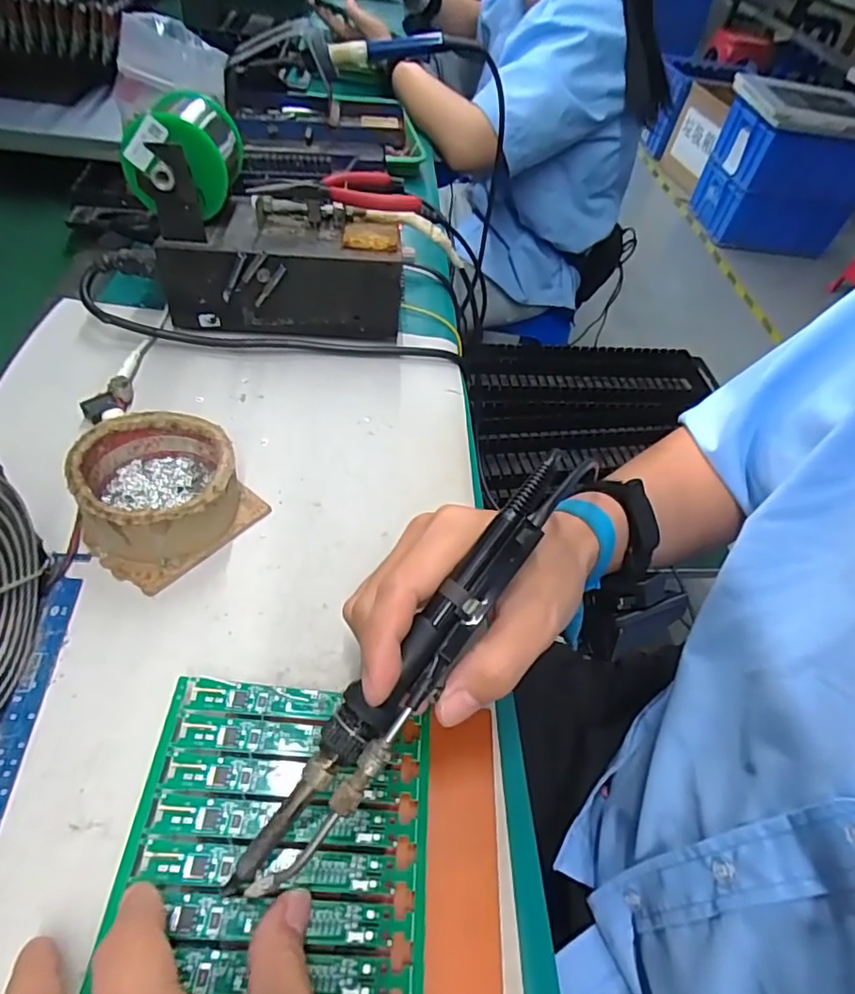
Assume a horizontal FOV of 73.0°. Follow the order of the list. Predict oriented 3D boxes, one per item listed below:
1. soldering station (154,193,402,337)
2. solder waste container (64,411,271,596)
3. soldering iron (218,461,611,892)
[{"bbox_3d":[-0.109,-0.177,0.460,0.178,0.080,0.077,6,50,-6],"label":"soldering station"},{"bbox_3d":[-0.152,-0.006,0.334,0.091,0.045,0.090,-31,62,-31],"label":"solder waste container"},{"bbox_3d":[-0.003,0.067,0.237,0.027,0.019,0.216,34,80,21],"label":"soldering iron"}]

